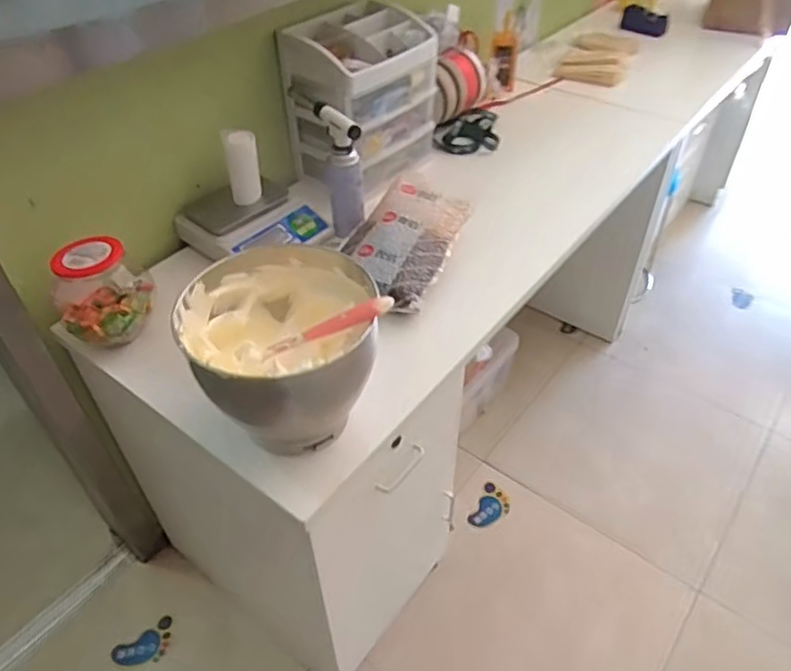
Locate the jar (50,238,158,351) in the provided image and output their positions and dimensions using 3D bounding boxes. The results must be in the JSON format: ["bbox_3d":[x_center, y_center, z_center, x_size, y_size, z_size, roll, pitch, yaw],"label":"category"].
[{"bbox_3d":[-0.464,-0.070,0.980,0.144,0.146,0.128,-23,48,-22],"label":"jar"}]

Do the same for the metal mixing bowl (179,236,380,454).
[{"bbox_3d":[-0.141,0.026,0.826,0.232,0.189,0.248,-1,44,1],"label":"metal mixing bowl"}]

